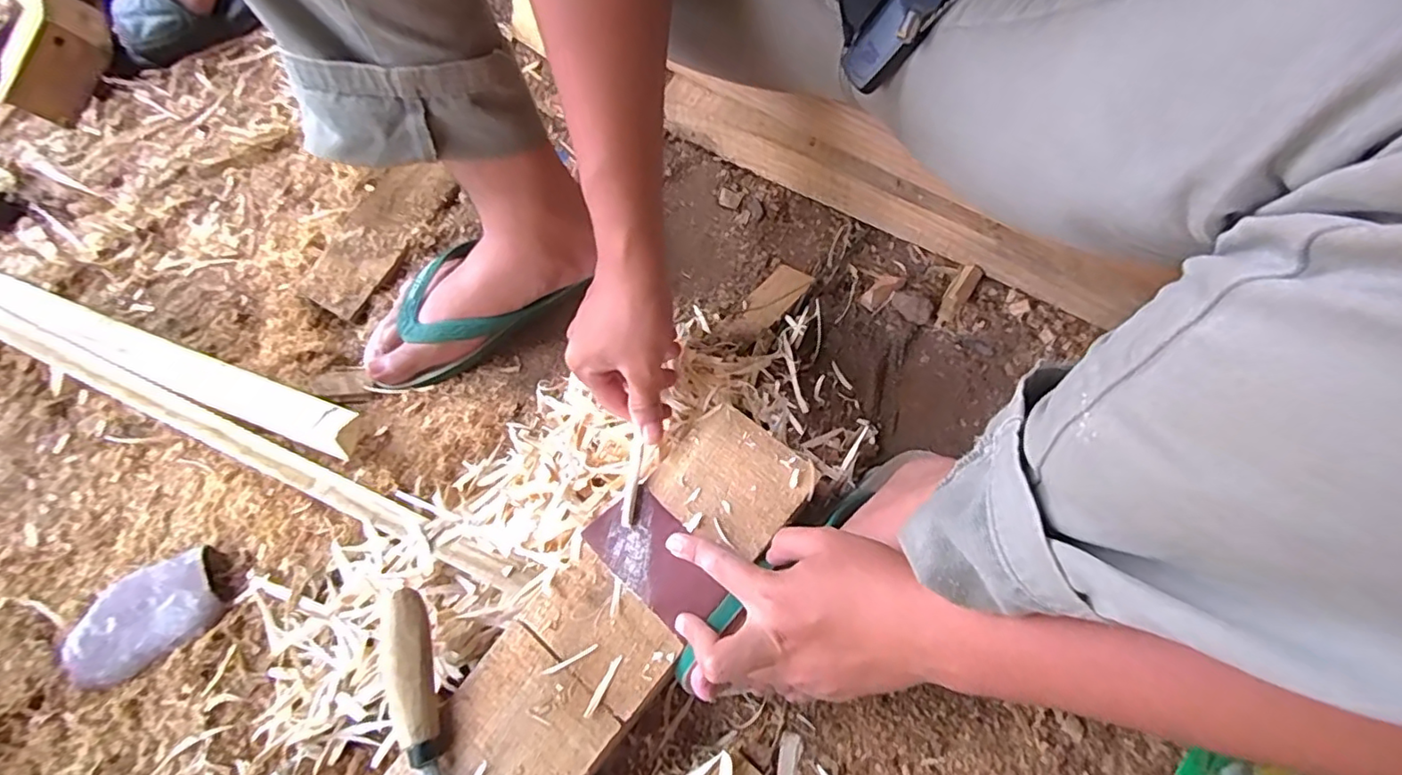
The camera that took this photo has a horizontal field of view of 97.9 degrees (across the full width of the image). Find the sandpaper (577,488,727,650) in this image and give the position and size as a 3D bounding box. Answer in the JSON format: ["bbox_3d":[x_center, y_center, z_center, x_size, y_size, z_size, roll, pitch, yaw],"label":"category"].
[{"bbox_3d":[-0.029,0.115,0.409,0.054,0.006,0.096,-38,66,-20],"label":"sandpaper"}]

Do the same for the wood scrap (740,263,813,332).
[{"bbox_3d":[0.065,-0.082,0.545,0.041,0.005,0.078,27,60,29],"label":"wood scrap"}]

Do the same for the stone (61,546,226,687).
[{"bbox_3d":[-0.393,0.159,0.428,0.100,0.018,0.070,-32,69,-14],"label":"stone"}]

